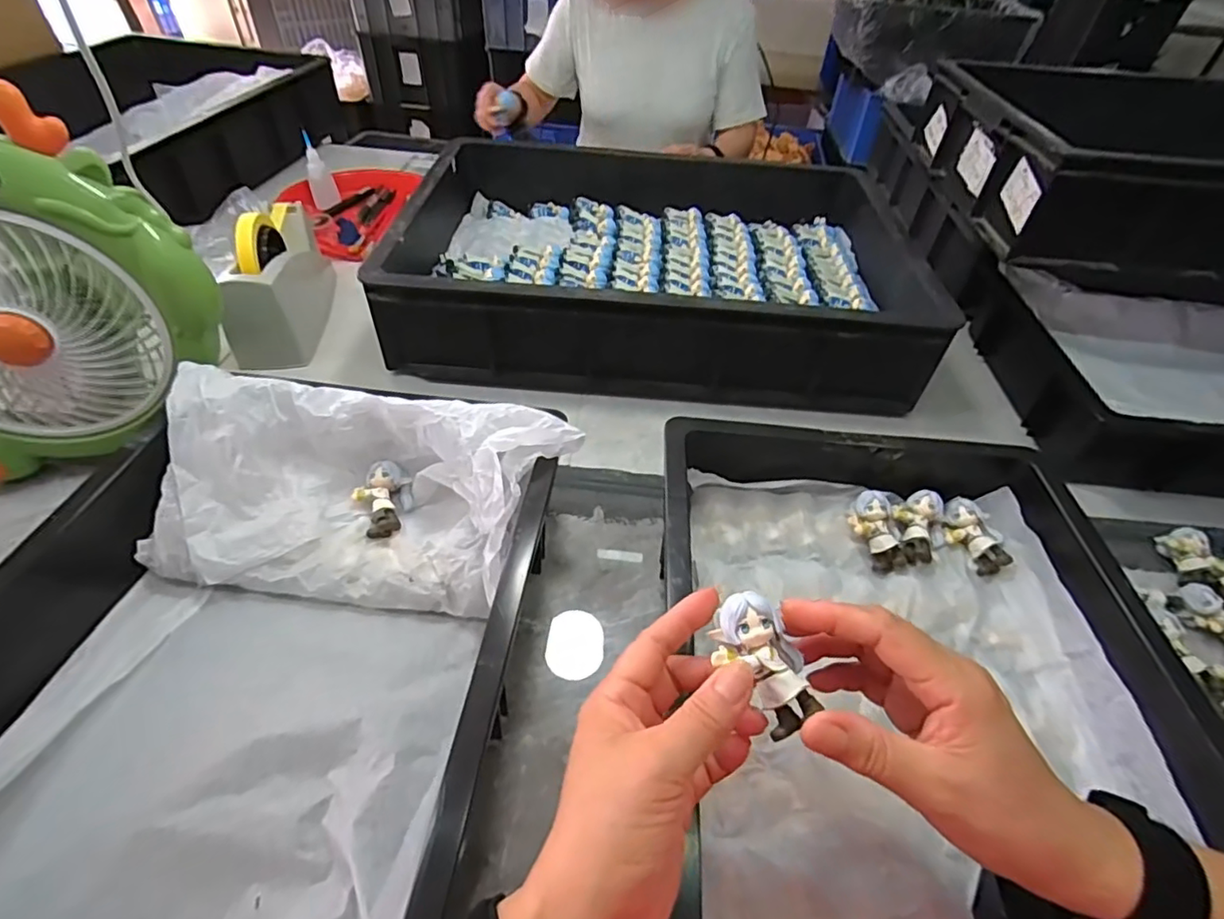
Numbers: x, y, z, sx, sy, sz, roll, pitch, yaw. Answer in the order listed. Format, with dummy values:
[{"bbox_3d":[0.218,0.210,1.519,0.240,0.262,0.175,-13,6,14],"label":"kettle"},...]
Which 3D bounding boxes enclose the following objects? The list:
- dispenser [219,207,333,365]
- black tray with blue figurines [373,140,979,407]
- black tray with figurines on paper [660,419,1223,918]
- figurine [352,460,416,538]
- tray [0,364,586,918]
[{"bbox_3d":[-0.389,-0.217,0.680,0.073,0.129,0.215,-5,46,-9],"label":"dispenser"},{"bbox_3d":[0.051,-0.253,0.748,0.582,0.125,0.406,4,45,-1],"label":"black tray with blue figurines"},{"bbox_3d":[0.184,0.159,0.351,0.303,0.076,0.477,4,45,0],"label":"black tray with figurines on paper"},{"bbox_3d":[-0.181,0.030,0.467,0.042,0.027,0.057,-15,48,-19],"label":"figurine"},{"bbox_3d":[-0.221,0.126,0.345,0.319,0.114,0.409,9,45,5],"label":"tray"}]

